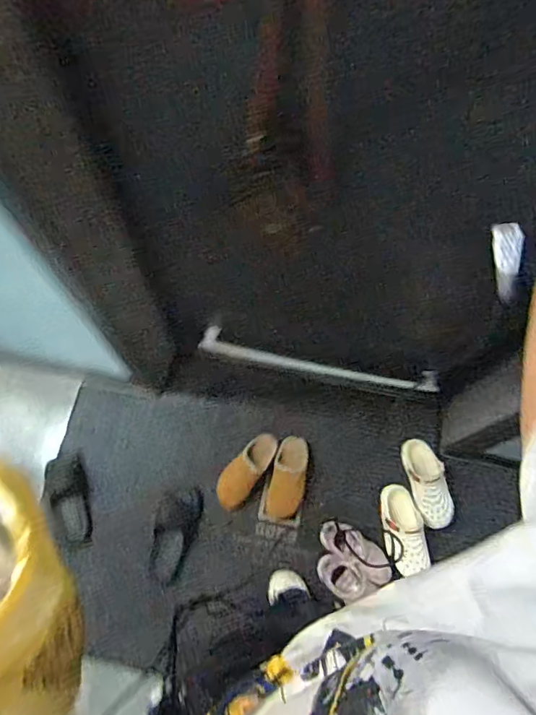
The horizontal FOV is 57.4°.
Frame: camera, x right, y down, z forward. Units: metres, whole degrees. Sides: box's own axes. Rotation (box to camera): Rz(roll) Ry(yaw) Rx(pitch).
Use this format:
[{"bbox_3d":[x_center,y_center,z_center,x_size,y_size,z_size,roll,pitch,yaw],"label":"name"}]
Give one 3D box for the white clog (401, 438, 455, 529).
[{"bbox_3d":[0.485,0.380,1.491,0.111,0.076,0.267,-12,69,-6],"label":"white clog"}]

